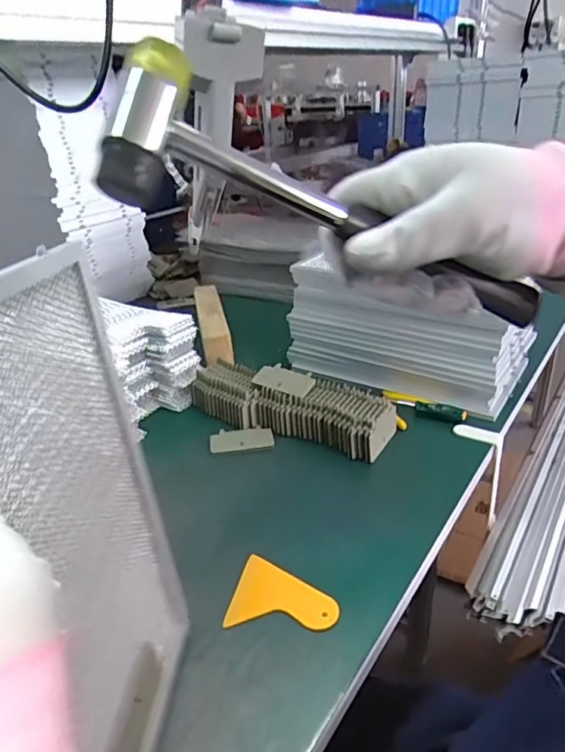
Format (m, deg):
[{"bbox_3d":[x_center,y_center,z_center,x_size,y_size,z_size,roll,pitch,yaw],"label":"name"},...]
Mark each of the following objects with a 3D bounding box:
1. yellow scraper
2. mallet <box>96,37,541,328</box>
[{"bbox_3d":[0.004,0.209,0.517,0.096,0.009,0.071,5,29,16],"label":"yellow scraper"},{"bbox_3d":[0.038,-0.066,0.245,0.227,0.054,0.029,18,21,-22],"label":"mallet"}]

